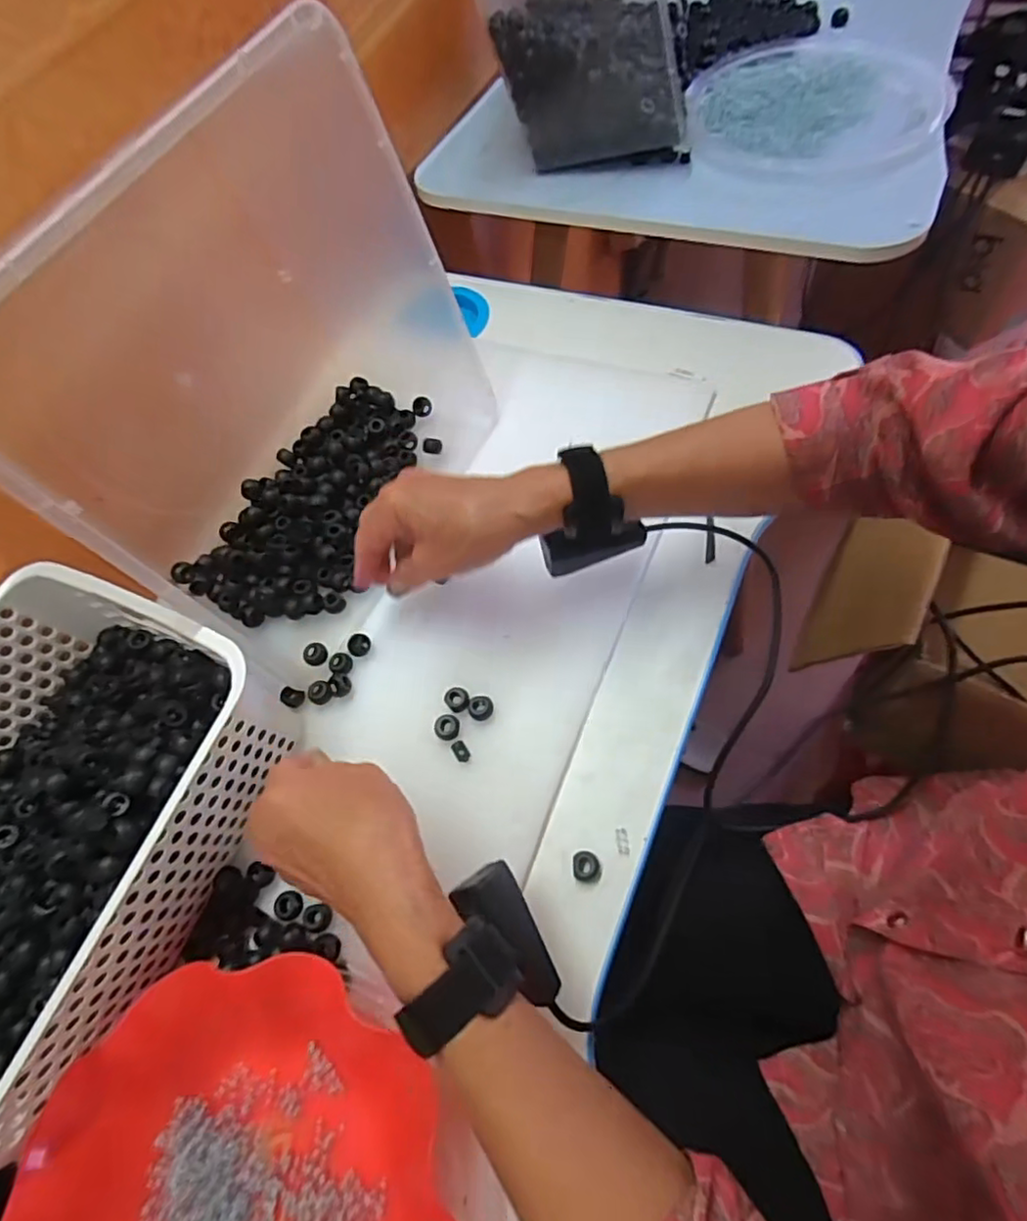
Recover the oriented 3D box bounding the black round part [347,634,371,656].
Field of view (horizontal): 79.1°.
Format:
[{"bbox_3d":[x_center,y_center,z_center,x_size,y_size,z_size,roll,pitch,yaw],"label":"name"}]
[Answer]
[{"bbox_3d":[-0.118,0.026,0.477,0.017,0.006,0.016,-4,64,8],"label":"black round part"}]

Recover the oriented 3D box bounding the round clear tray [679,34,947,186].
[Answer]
[{"bbox_3d":[0.288,-0.495,0.600,0.220,0.020,0.242,-4,64,8],"label":"round clear tray"}]

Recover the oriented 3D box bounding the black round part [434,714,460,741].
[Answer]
[{"bbox_3d":[-0.047,0.082,0.438,0.017,0.005,0.018,-4,64,8],"label":"black round part"}]

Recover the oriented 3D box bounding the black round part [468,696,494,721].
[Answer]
[{"bbox_3d":[-0.023,0.069,0.442,0.017,0.004,0.017,-4,64,8],"label":"black round part"}]

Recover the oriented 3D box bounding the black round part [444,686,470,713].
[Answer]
[{"bbox_3d":[-0.040,0.064,0.446,0.017,0.007,0.018,-4,64,8],"label":"black round part"}]

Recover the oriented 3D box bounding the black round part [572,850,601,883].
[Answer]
[{"bbox_3d":[0.046,0.163,0.396,0.017,0.006,0.018,-4,64,8],"label":"black round part"}]

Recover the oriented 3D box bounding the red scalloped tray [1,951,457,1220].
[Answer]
[{"bbox_3d":[-0.138,0.318,0.321,0.224,0.068,0.211,37,75,22],"label":"red scalloped tray"}]

